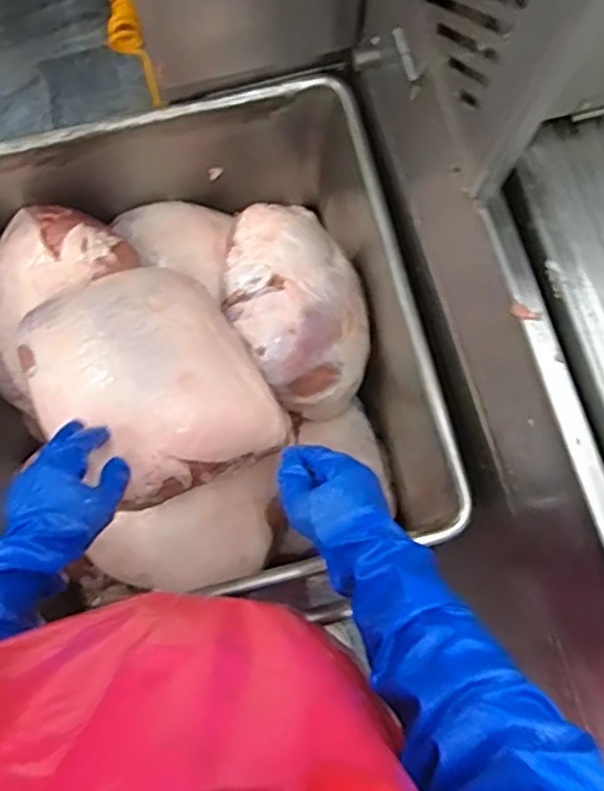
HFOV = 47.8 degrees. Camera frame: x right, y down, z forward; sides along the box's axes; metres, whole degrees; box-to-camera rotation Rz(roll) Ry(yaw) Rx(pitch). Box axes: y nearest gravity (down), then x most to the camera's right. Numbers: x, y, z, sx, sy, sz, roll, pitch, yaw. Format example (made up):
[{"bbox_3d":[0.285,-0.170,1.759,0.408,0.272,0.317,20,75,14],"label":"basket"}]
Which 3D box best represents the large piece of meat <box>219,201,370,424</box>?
[{"bbox_3d":[-0.005,-0.135,0.983,0.205,0.156,0.289,-23,77,-7],"label":"large piece of meat"}]

